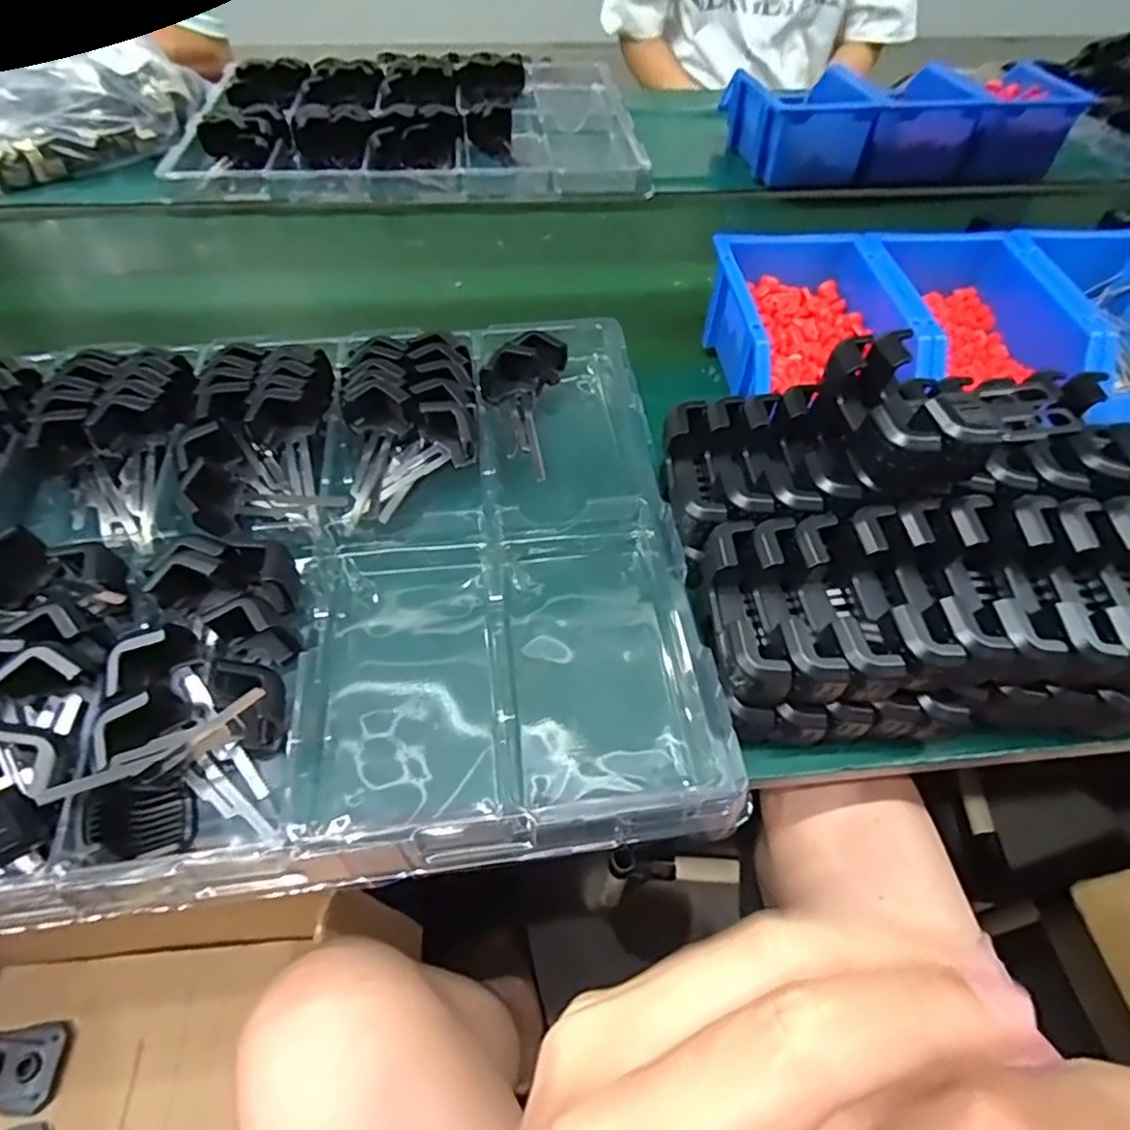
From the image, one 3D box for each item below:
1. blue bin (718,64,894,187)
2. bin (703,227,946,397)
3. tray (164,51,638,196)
[{"bbox_3d":[0.266,-0.496,0.765,0.133,0.076,0.152,-8,53,-8],"label":"blue bin"},{"bbox_3d":[0.182,-0.177,0.516,0.129,0.075,0.175,-2,53,-3],"label":"bin"},{"bbox_3d":[-0.175,-0.521,0.805,0.496,0.058,0.345,-4,53,-5],"label":"tray"}]

